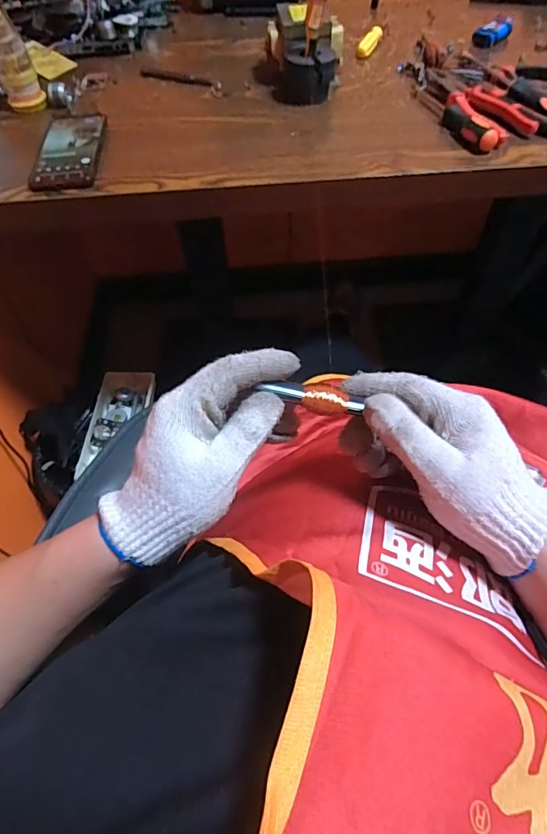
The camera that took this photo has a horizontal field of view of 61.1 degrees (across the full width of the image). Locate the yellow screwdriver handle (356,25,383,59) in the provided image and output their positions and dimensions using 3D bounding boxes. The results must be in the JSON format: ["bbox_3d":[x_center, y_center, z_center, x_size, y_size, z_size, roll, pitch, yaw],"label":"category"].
[{"bbox_3d":[0.153,-0.588,0.726,0.019,0.020,0.078,21,59,15],"label":"yellow screwdriver handle"}]

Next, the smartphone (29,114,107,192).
[{"bbox_3d":[-0.248,-0.331,0.570,0.073,0.012,0.156,-5,56,-1],"label":"smartphone"}]

